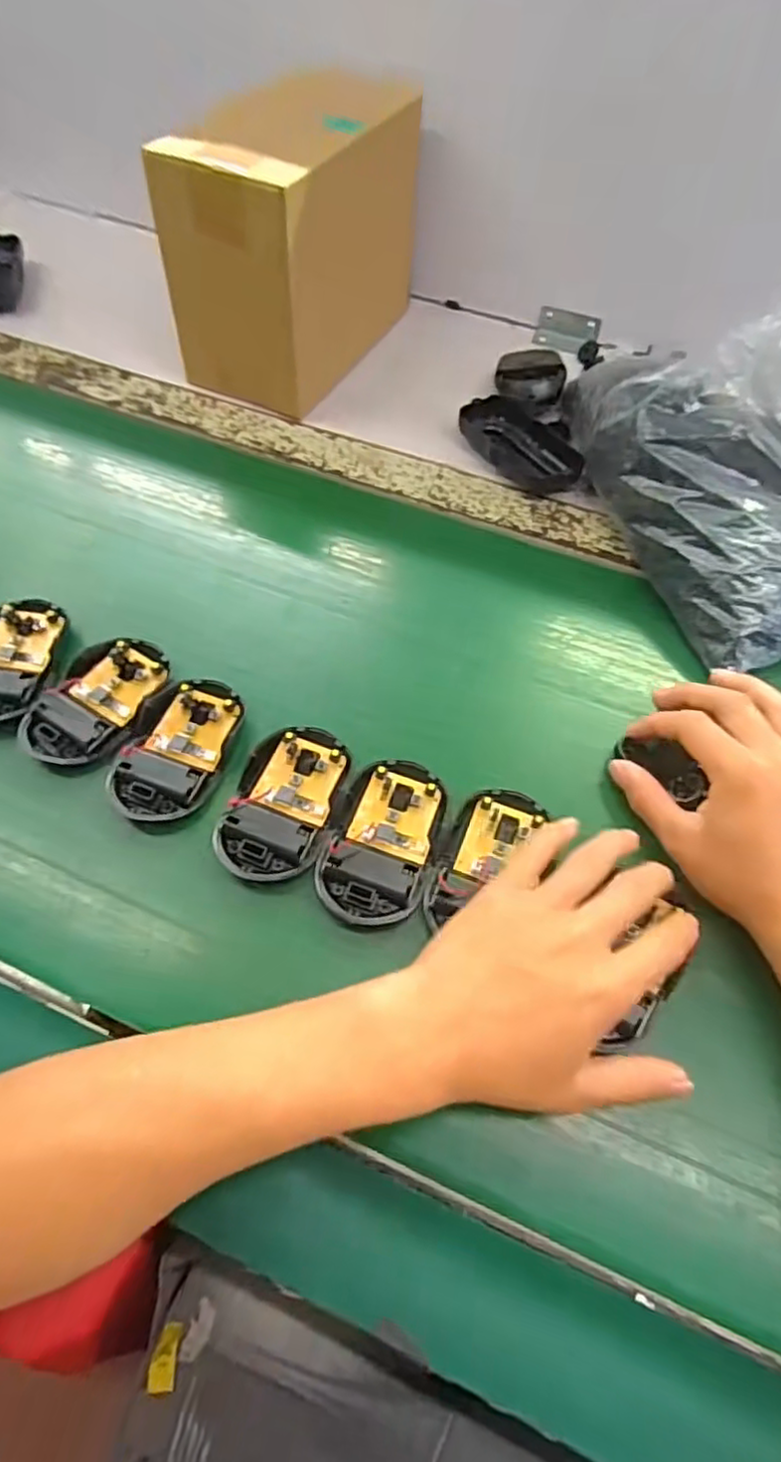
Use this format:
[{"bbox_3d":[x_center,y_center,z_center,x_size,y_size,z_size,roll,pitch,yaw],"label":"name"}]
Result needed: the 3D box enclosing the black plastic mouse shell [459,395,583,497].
[{"bbox_3d":[0.108,-0.231,0.542,0.065,0.020,0.108,-33,65,-19],"label":"black plastic mouse shell"}]

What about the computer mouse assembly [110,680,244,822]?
[{"bbox_3d":[-0.126,0.007,0.395,0.058,0.015,0.092,12,59,6],"label":"computer mouse assembly"}]

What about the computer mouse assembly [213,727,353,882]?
[{"bbox_3d":[-0.060,0.039,0.380,0.057,0.013,0.093,15,60,8],"label":"computer mouse assembly"}]

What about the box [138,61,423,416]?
[{"bbox_3d":[-0.071,-0.405,0.559,0.118,0.164,0.216,27,62,15],"label":"box"}]

